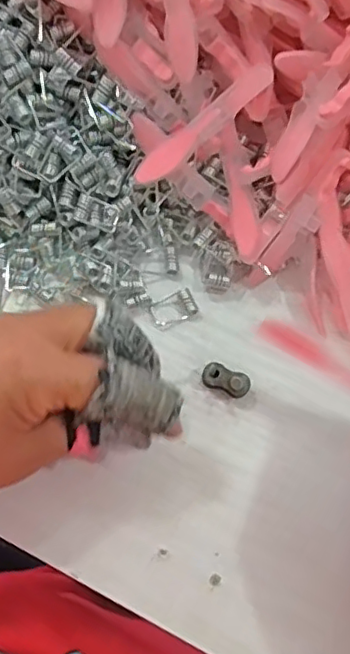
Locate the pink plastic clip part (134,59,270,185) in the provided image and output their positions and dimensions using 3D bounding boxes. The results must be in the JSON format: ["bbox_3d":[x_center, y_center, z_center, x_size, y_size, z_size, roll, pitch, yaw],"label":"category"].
[{"bbox_3d":[0.013,-0.096,0.289,0.078,0.007,0.011,-39,78,8],"label":"pink plastic clip part"}]

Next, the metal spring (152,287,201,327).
[{"bbox_3d":[-0.001,-0.010,0.311,0.024,0.006,0.015,-22,75,-8],"label":"metal spring"}]

